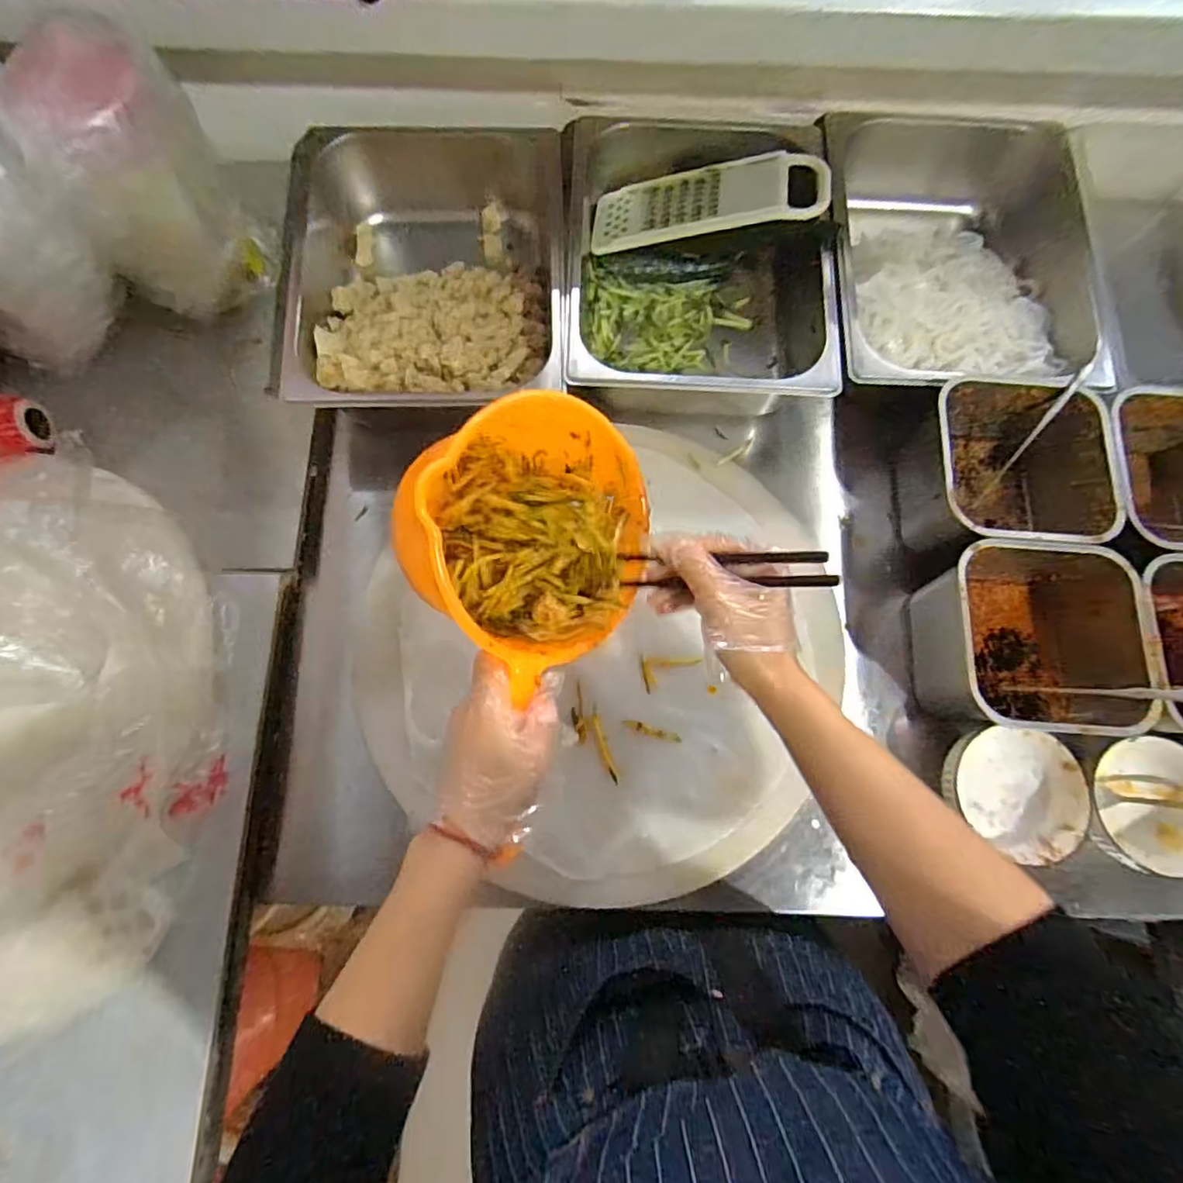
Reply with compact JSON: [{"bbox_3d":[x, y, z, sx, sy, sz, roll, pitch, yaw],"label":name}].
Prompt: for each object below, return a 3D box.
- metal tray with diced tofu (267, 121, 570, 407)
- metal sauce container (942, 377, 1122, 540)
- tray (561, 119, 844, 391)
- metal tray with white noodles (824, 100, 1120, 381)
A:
[{"bbox_3d":[-0.179,-0.322,0.661,0.300,0.105,0.327,-2,75,-2],"label":"metal tray with diced tofu"},{"bbox_3d":[0.391,-0.111,0.596,0.157,0.103,0.163,0,75,-1],"label":"metal sauce container"},{"bbox_3d":[0.110,-0.347,0.667,0.266,0.105,0.335,1,75,-1],"label":"tray"},{"bbox_3d":[0.377,-0.346,0.666,0.265,0.097,0.325,1,75,-1],"label":"metal tray with white noodles"}]

